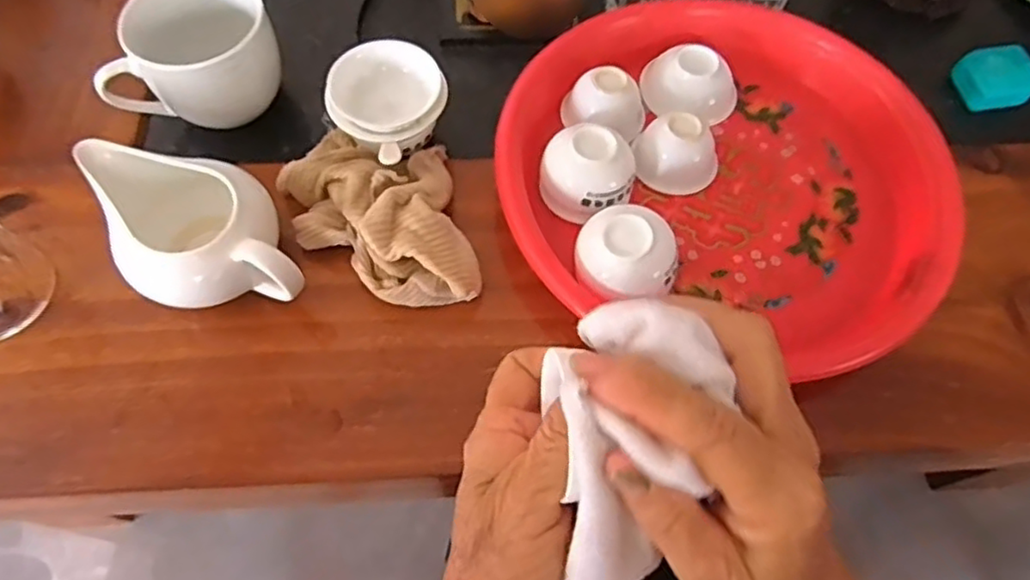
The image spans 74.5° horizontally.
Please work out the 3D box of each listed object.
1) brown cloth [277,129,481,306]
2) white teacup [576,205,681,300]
[{"bbox_3d":[-0.077,-0.042,0.372,0.094,0.046,0.119,-13,66,-7],"label":"brown cloth"},{"bbox_3d":[0.059,-0.015,0.358,0.056,0.042,0.047,19,66,7],"label":"white teacup"}]

